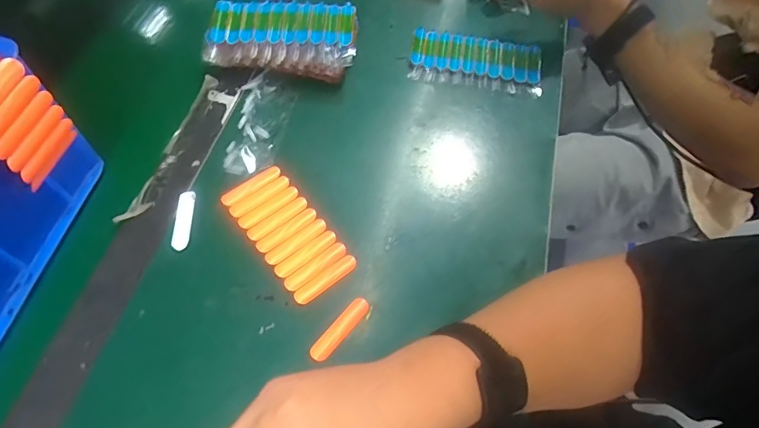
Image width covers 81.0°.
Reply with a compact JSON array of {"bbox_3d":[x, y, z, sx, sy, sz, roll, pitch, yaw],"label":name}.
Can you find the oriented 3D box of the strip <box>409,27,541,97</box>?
[{"bbox_3d":[0.113,-0.181,0.525,0.152,0.019,0.074,10,62,2],"label":"strip"}]

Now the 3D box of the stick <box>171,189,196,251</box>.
[{"bbox_3d":[-0.183,0.005,0.415,0.015,0.004,0.060,-1,62,-3],"label":"stick"}]

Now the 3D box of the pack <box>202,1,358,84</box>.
[{"bbox_3d":[-0.107,-0.195,0.501,0.162,0.048,0.094,9,62,2],"label":"pack"}]

